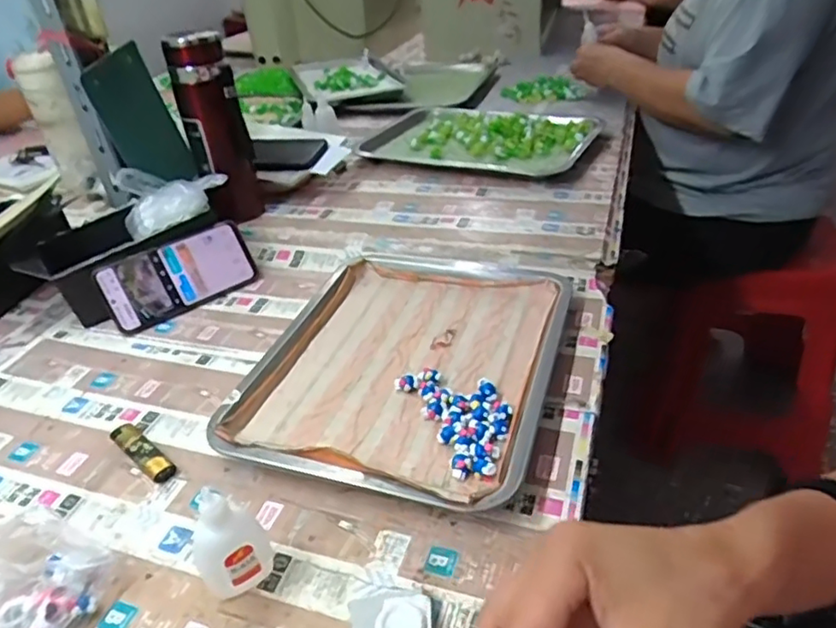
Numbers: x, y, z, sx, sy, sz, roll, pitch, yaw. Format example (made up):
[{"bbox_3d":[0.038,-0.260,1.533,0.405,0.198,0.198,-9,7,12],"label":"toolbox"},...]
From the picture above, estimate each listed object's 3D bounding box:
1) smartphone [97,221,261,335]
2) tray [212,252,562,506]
[{"bbox_3d":[-0.276,-0.045,0.696,0.165,0.080,0.011,-28,8,-24],"label":"smartphone"},{"bbox_3d":[-0.013,0.041,0.574,0.272,0.028,0.310,9,38,19],"label":"tray"}]

